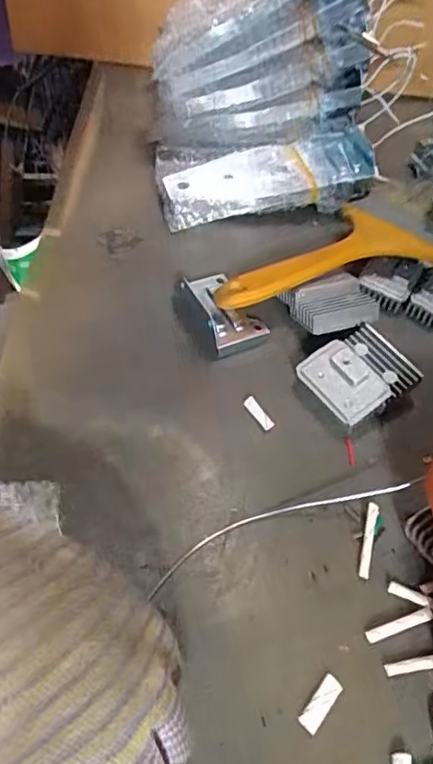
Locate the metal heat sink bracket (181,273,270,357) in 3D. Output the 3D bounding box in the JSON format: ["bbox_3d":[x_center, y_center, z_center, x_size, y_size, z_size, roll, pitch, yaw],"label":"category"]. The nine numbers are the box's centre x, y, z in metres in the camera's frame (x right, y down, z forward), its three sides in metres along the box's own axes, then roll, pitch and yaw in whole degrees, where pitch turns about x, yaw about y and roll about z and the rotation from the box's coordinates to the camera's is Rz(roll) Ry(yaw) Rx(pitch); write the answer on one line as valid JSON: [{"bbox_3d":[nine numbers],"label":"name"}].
[{"bbox_3d":[0.005,-0.044,0.352,0.035,0.017,0.054,-19,55,-21],"label":"metal heat sink bracket"}]

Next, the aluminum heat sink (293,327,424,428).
[{"bbox_3d":[0.079,-0.003,0.326,0.056,0.020,0.045,-26,58,-25],"label":"aluminum heat sink"}]

